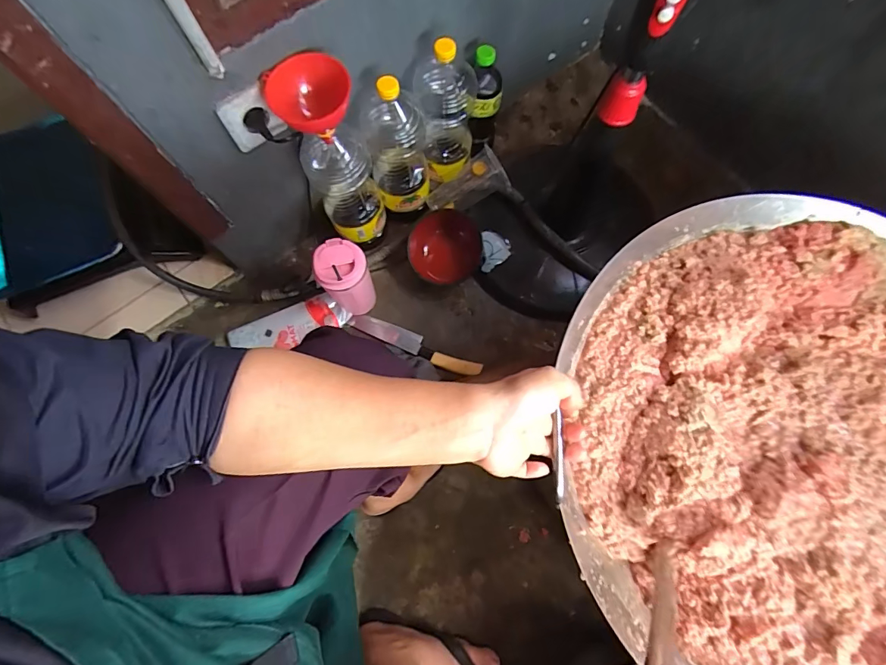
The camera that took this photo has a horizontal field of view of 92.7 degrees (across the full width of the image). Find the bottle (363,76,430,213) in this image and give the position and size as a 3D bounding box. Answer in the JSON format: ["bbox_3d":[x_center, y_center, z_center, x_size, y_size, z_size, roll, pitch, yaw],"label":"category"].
[{"bbox_3d":[-0.081,-0.325,0.727,0.099,0.257,0.110,-12,74,-2],"label":"bottle"}]

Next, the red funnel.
[{"bbox_3d":[-0.172,-0.302,0.574,0.095,0.099,0.099,0,74,1],"label":"red funnel"}]

